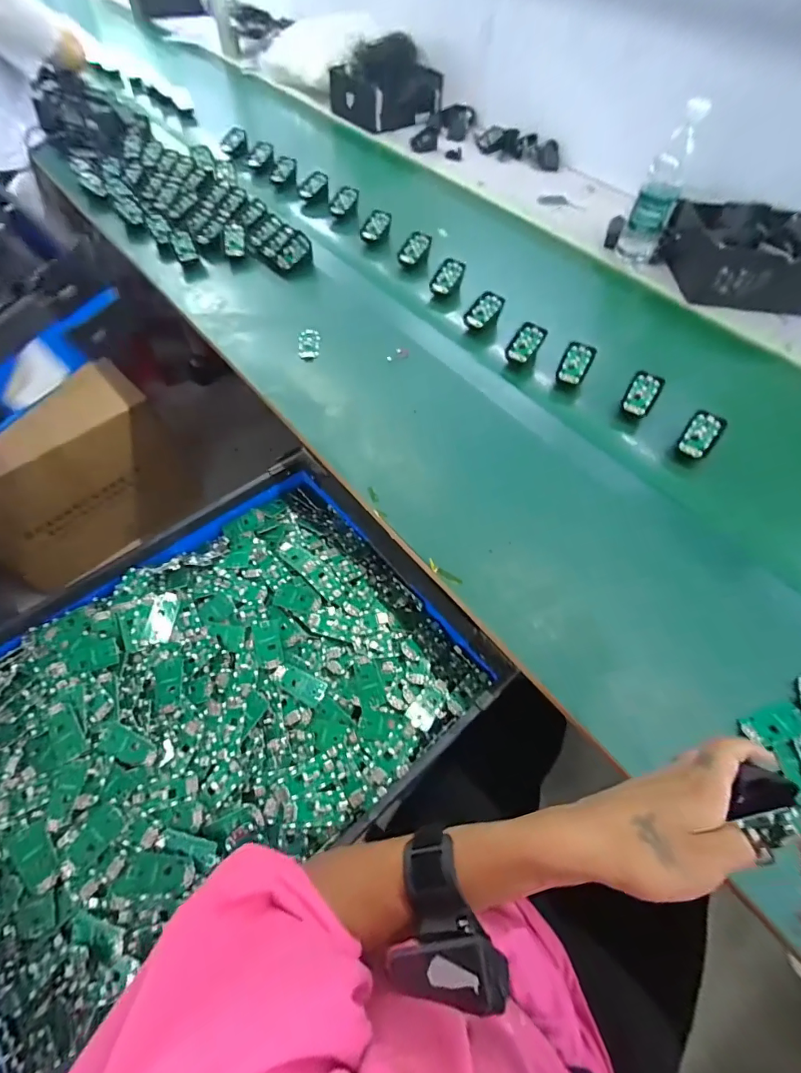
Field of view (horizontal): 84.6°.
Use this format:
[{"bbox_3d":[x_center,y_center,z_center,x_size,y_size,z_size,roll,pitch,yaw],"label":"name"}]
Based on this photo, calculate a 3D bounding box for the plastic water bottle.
[{"bbox_3d":[0.447,-0.589,0.763,0.069,0.221,0.068,25,62,13],"label":"plastic water bottle"}]

